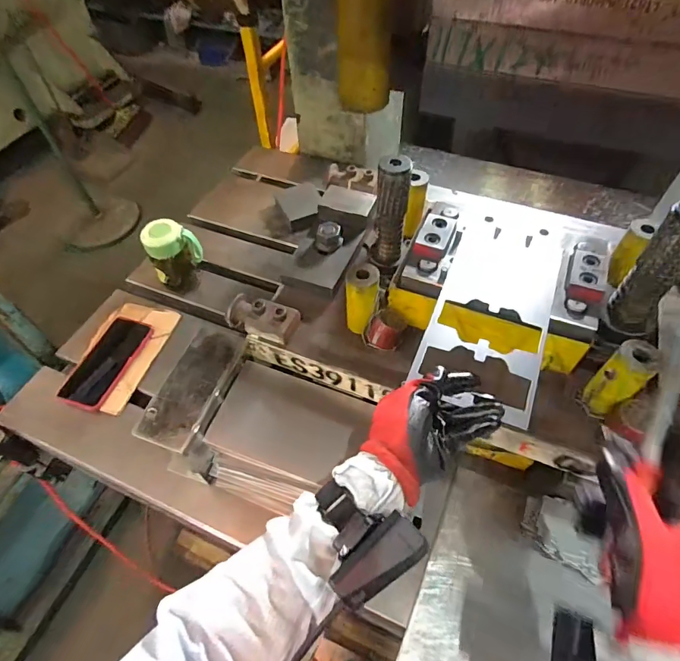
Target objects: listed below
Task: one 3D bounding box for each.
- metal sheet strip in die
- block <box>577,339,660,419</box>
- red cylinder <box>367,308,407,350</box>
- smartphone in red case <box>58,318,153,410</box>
[{"bbox_3d":[0.183,-0.049,0.511,0.120,0.010,0.315,17,56,15],"label":"metal sheet strip in die"},{"bbox_3d":[0.295,0.054,0.470,0.037,0.094,0.044,35,62,25],"label":"block"},{"bbox_3d":[0.059,-0.002,0.557,0.049,0.043,0.048,9,54,9],"label":"red cylinder"},{"bbox_3d":[-0.381,0.049,0.714,0.086,0.013,0.162,15,55,13],"label":"smartphone in red case"}]

